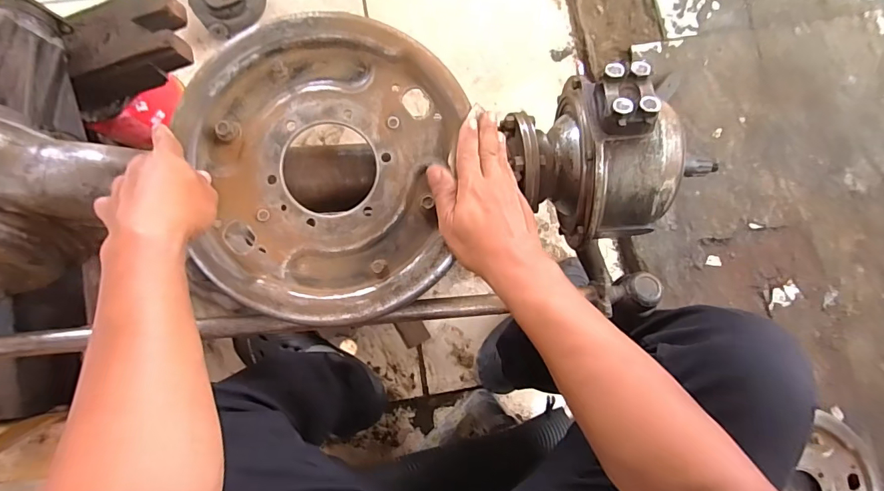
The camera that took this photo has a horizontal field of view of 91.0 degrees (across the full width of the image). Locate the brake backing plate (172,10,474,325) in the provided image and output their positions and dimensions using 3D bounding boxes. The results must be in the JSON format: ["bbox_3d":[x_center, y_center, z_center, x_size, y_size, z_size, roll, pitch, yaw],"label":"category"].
[{"bbox_3d":[-0.119,-0.075,0.424,0.256,0.028,0.284,7,88,-4],"label":"brake backing plate"}]

